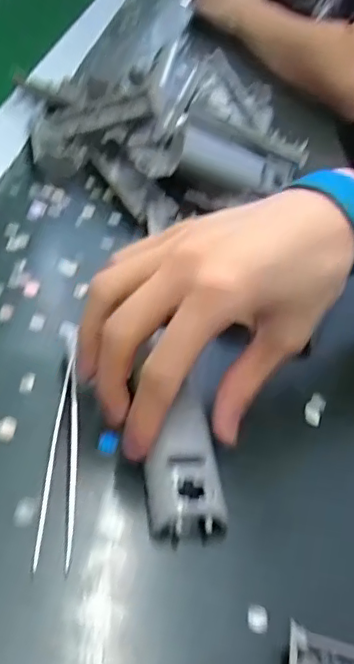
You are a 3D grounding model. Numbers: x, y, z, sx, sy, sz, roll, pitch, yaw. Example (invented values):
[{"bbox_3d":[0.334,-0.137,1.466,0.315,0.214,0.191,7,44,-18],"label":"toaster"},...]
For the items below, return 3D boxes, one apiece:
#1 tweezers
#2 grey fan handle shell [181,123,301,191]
[{"bbox_3d":[-0.050,0.048,0.256,0.015,0.016,0.108,2,56,-6],"label":"tweezers"},{"bbox_3d":[0.047,-0.136,0.464,0.097,0.027,0.026,9,36,-25],"label":"grey fan handle shell"}]

